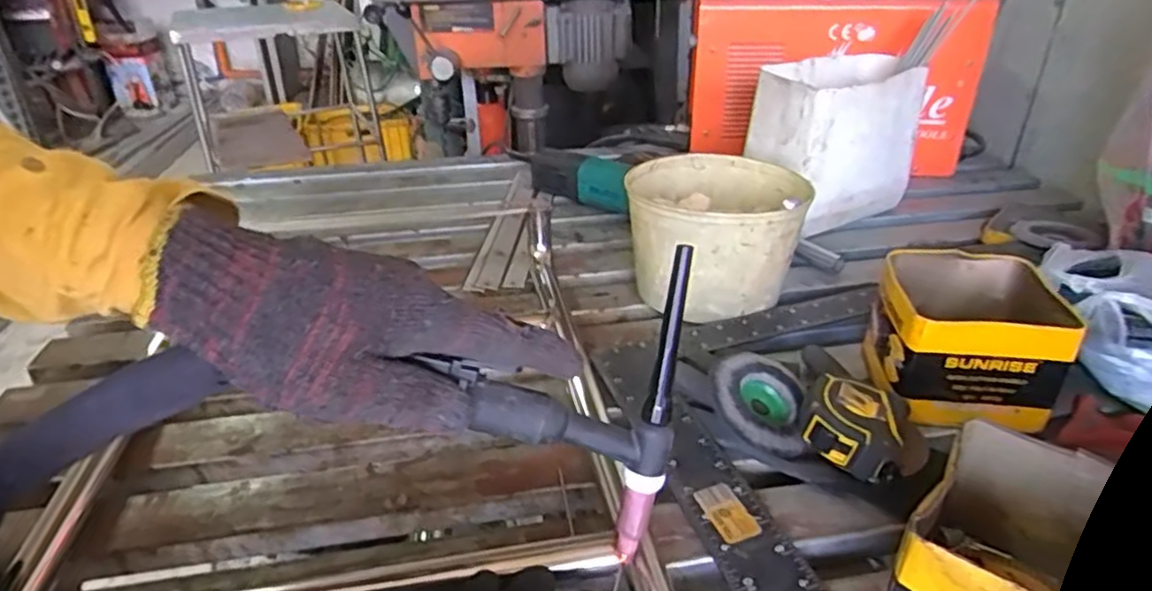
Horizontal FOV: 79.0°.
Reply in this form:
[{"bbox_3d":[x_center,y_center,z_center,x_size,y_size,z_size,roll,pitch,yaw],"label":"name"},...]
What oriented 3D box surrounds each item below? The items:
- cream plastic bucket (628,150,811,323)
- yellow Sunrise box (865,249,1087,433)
[{"bbox_3d":[0.135,-0.054,0.686,0.165,0.119,0.159,2,30,4],"label":"cream plastic bucket"},{"bbox_3d":[0.305,0.032,0.556,0.122,0.093,0.135,10,32,19],"label":"yellow Sunrise box"}]

